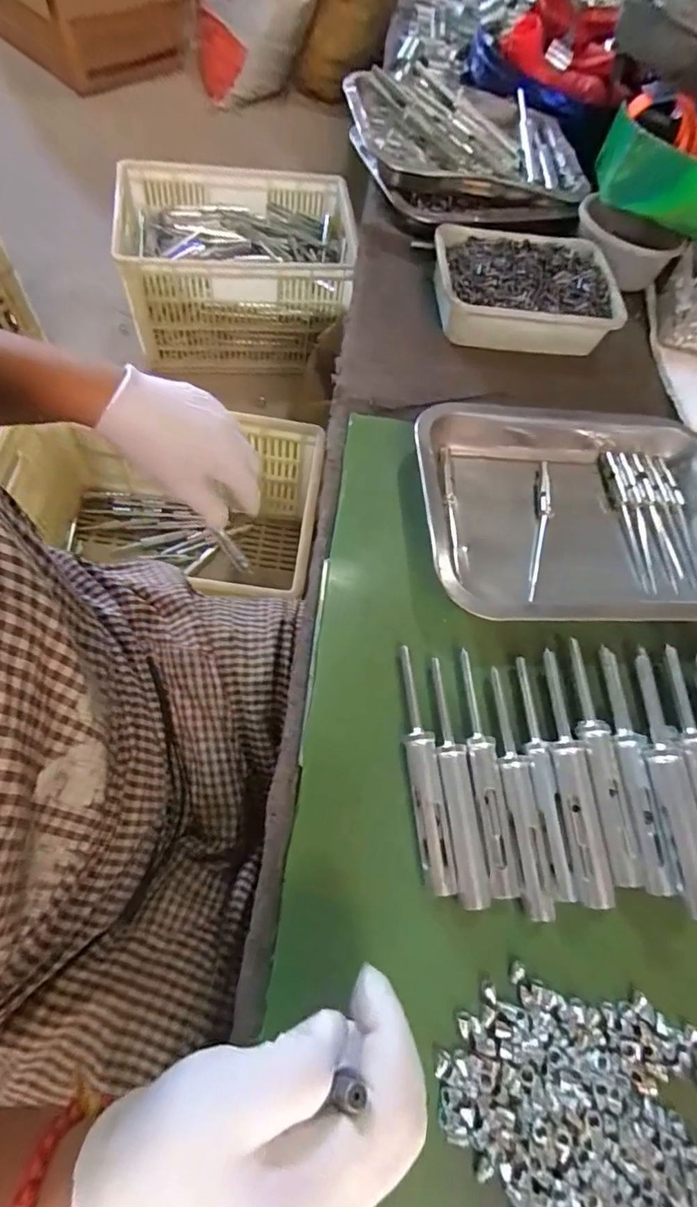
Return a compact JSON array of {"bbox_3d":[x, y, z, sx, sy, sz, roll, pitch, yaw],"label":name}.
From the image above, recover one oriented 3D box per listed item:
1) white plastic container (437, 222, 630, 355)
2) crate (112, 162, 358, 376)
[{"bbox_3d":[0.172,-0.308,0.513,0.181,0.041,0.127,2,65,-7],"label":"white plastic container"},{"bbox_3d":[-0.225,-0.733,1.129,0.456,0.269,0.336,0,65,-8],"label":"crate"}]

